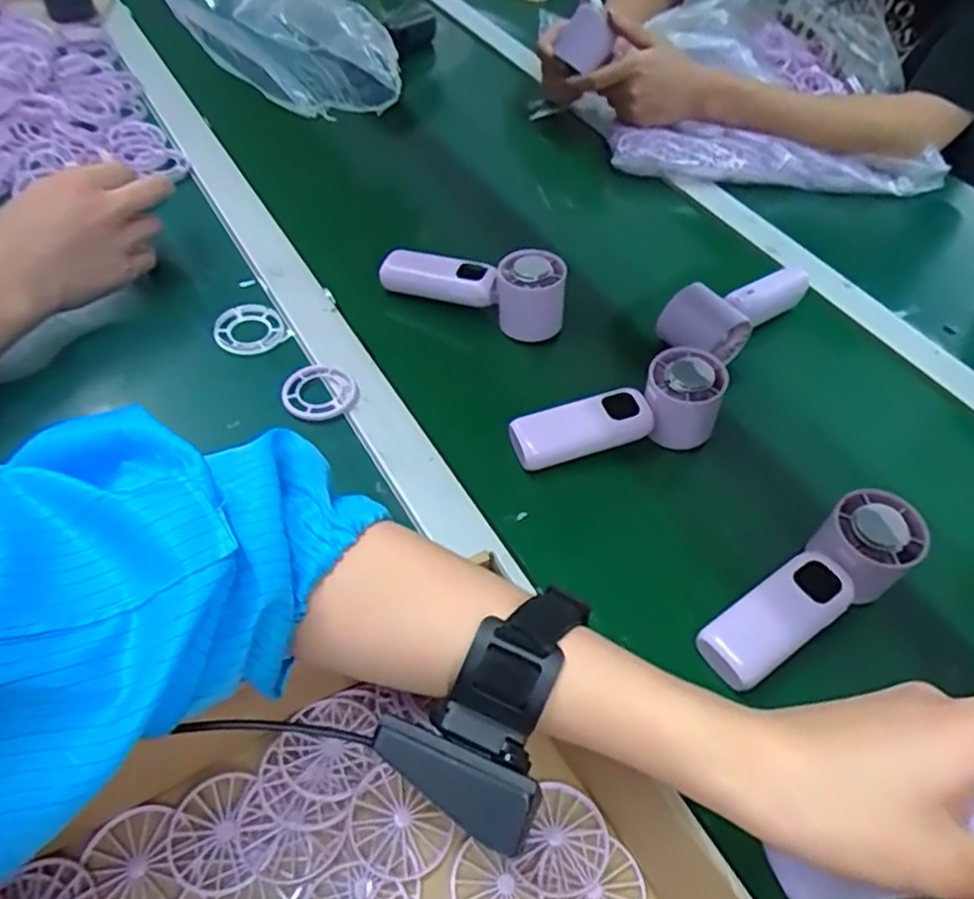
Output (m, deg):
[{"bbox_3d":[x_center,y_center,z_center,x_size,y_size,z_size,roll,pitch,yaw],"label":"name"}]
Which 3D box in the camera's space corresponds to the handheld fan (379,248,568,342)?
[{"bbox_3d":[-0.009,-0.141,0.586,0.155,0.052,0.048,17,52,8],"label":"handheld fan"}]

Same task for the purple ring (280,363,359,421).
[{"bbox_3d":[-0.123,-0.043,0.517,0.054,0.007,0.048,-12,53,-15],"label":"purple ring"}]

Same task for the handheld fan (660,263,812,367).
[{"bbox_3d":[0.218,-0.129,0.595,0.157,0.049,0.059,-33,61,-27],"label":"handheld fan"}]

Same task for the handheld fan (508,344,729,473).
[{"bbox_3d":[0.095,-0.026,0.498,0.152,0.050,0.051,-15,54,-16],"label":"handheld fan"}]

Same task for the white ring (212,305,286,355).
[{"bbox_3d":[-0.188,-0.096,0.553,0.052,0.010,0.050,3,51,-3],"label":"white ring"}]

